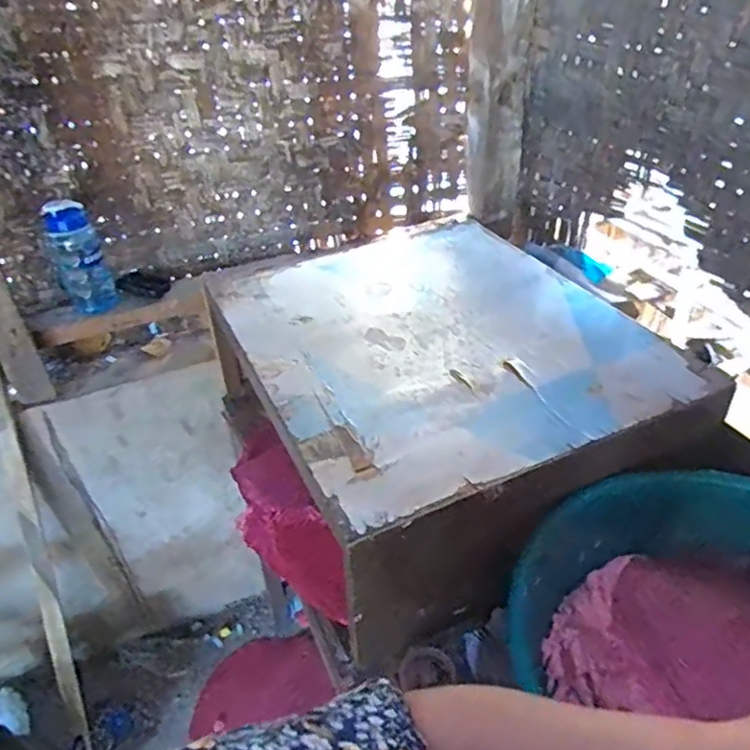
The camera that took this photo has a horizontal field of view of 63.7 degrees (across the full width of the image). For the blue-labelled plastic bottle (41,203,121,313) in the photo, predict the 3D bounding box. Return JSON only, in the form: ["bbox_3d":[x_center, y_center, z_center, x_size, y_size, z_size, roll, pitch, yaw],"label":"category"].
[{"bbox_3d":[-0.538,-0.215,1.091,0.084,0.194,0.076,-15,37,-17],"label":"blue-labelled plastic bottle"}]

